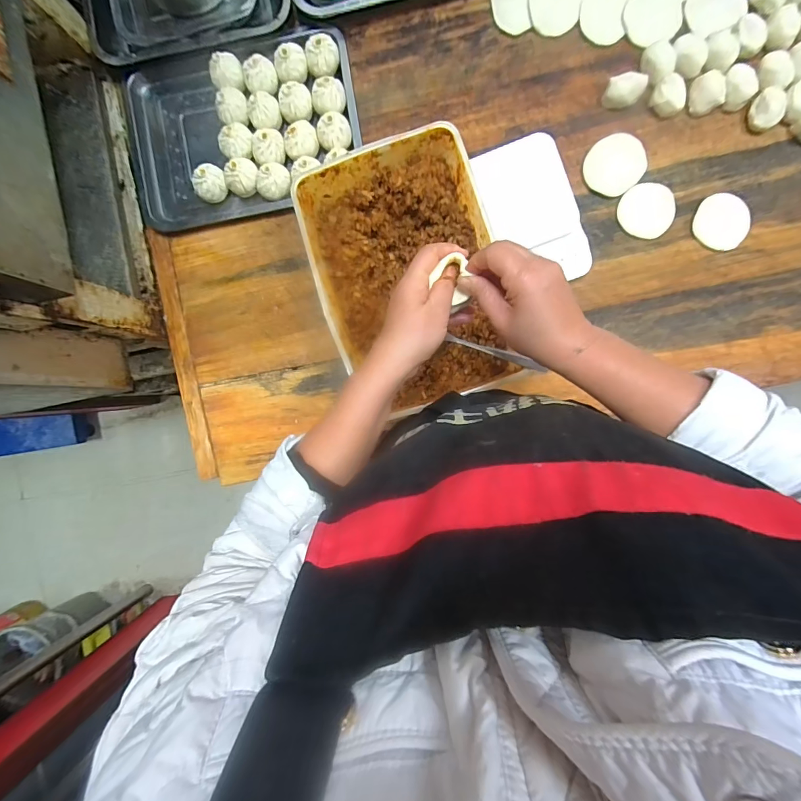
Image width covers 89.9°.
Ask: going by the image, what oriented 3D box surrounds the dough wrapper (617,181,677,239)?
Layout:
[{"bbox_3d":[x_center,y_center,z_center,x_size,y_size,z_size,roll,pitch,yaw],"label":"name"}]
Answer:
[{"bbox_3d":[0.345,-0.266,0.561,0.075,0.005,0.068,22,94,2],"label":"dough wrapper"}]

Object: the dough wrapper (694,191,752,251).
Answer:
[{"bbox_3d":[0.449,-0.248,0.559,0.069,0.010,0.068,2,99,13],"label":"dough wrapper"}]

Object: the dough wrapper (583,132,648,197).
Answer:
[{"bbox_3d":[0.300,-0.330,0.561,0.077,0.006,0.084,0,93,4],"label":"dough wrapper"}]

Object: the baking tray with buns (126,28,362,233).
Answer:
[{"bbox_3d":[-0.233,-0.389,0.574,0.339,0.040,0.237,-7,93,4],"label":"baking tray with buns"}]

